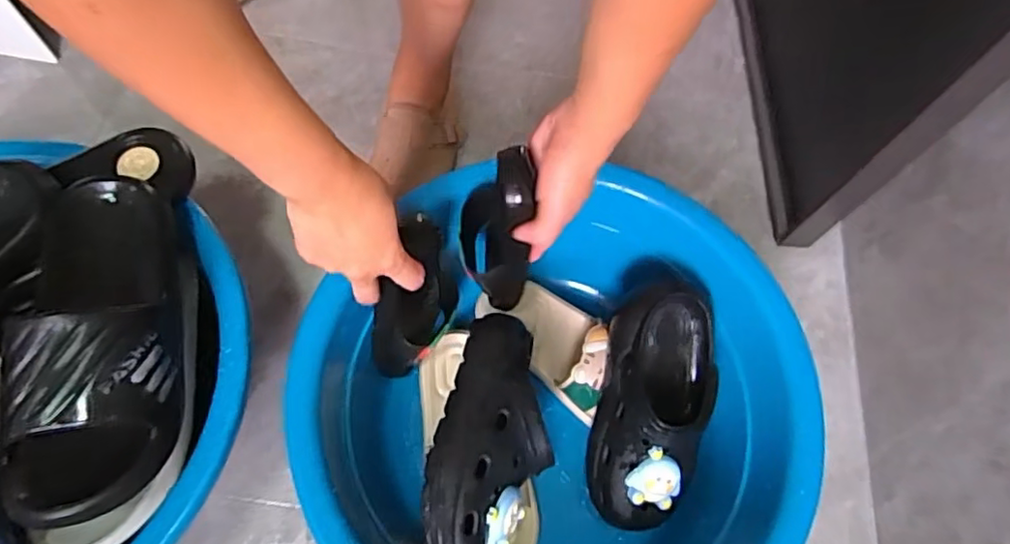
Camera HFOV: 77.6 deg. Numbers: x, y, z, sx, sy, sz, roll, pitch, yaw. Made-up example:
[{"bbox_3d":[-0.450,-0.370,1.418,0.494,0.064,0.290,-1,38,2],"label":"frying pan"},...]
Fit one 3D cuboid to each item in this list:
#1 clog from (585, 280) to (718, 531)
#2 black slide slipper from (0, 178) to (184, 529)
[{"bbox_3d":[0.145,0.130,0.616,0.097,0.082,0.235,13,85,2],"label":"clog"},{"bbox_3d":[-0.308,0.041,0.468,0.103,0.072,0.265,-10,67,-8],"label":"black slide slipper"}]

